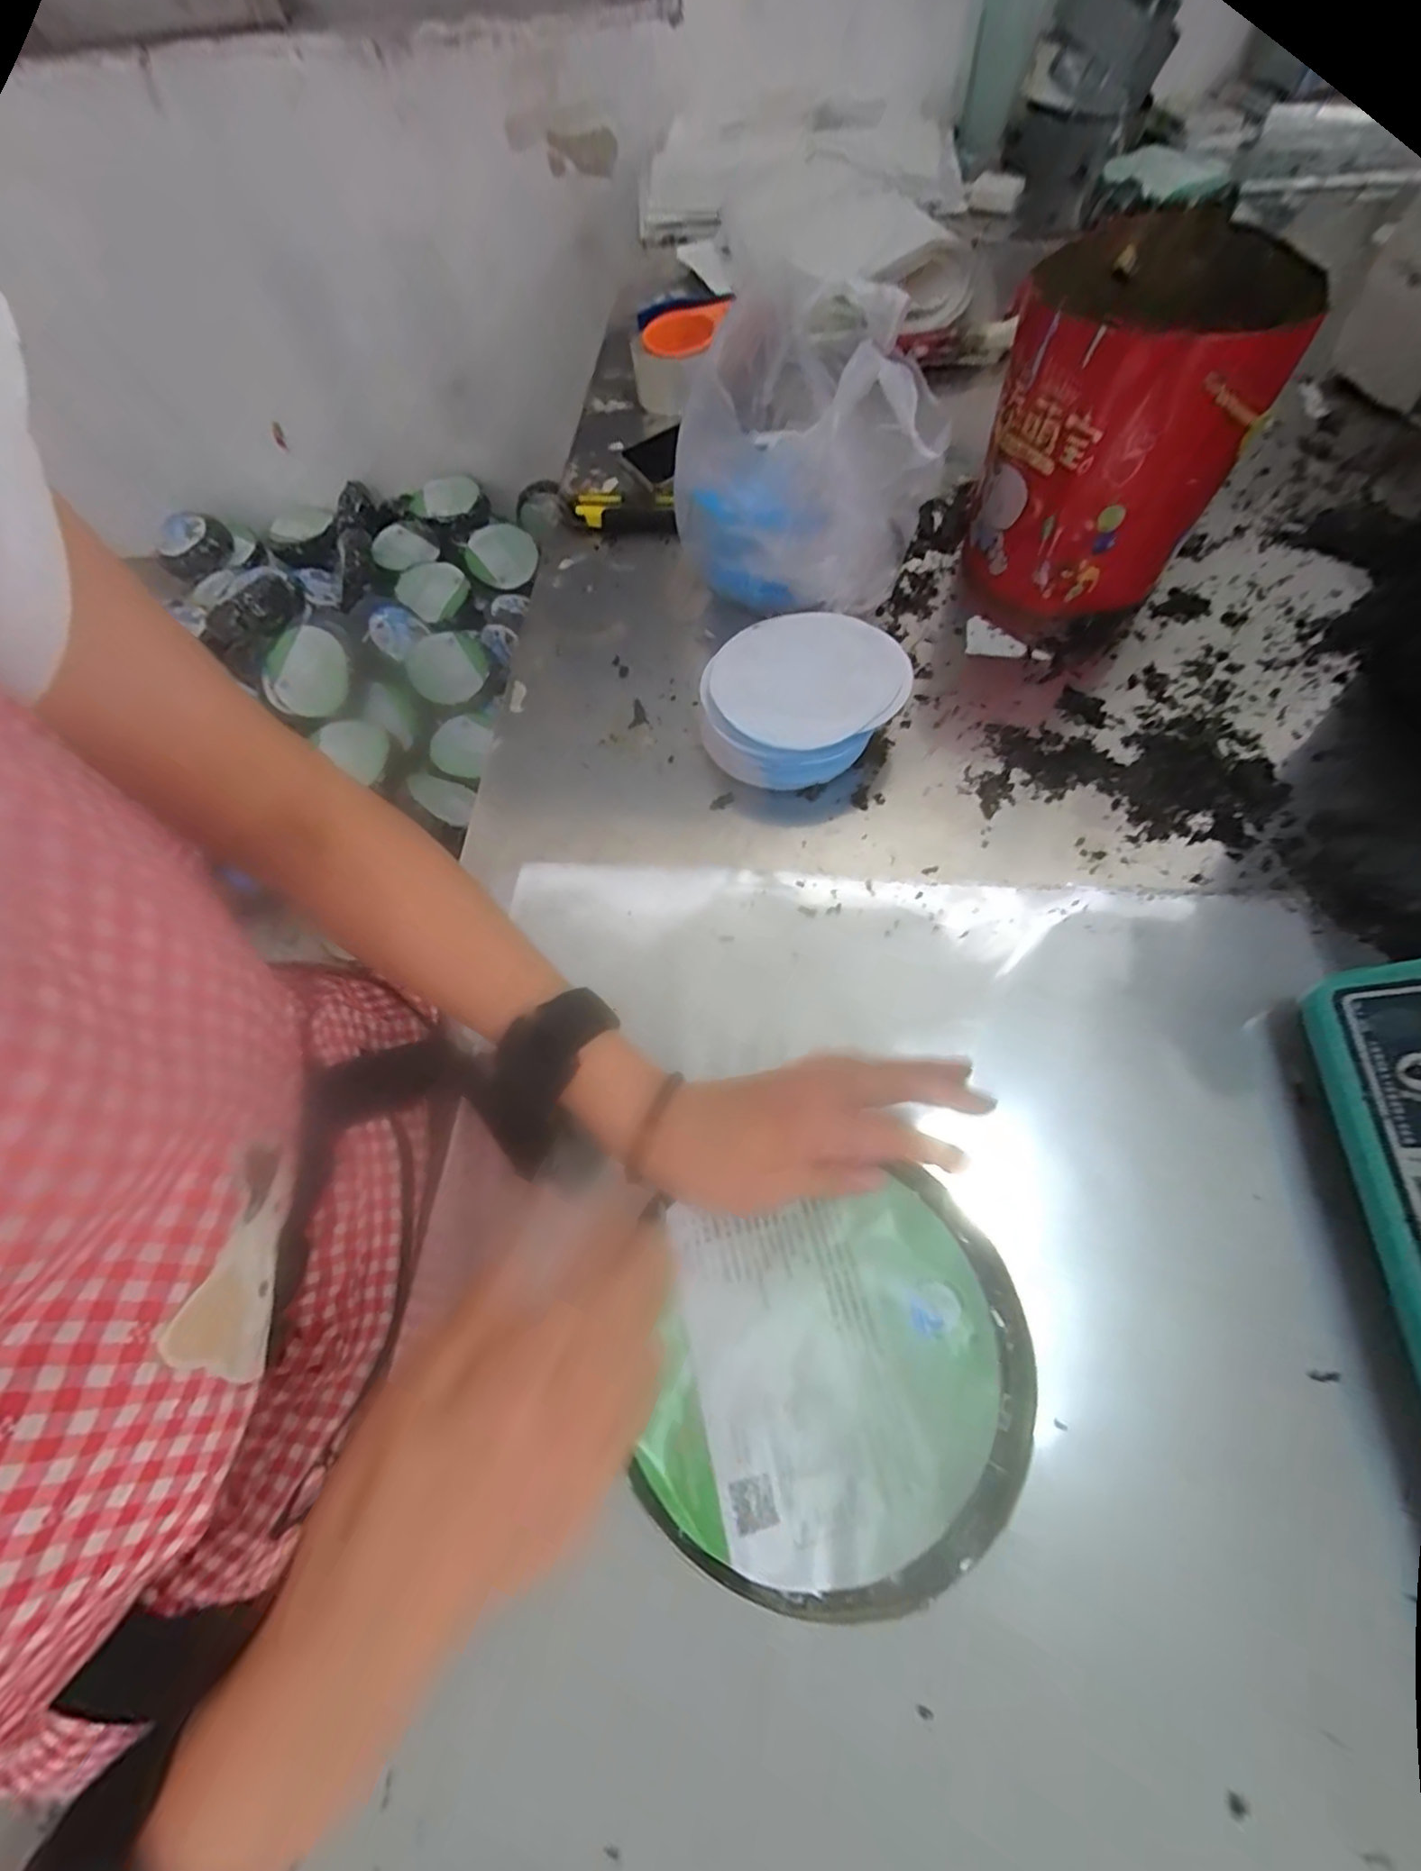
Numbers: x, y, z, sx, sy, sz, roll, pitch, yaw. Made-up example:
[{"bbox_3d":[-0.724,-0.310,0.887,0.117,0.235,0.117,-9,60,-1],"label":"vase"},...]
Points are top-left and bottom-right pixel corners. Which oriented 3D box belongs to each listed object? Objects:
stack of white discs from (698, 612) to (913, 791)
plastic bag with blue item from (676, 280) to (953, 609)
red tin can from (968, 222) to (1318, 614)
[{"bbox_3d":[0.066,-0.174,0.488,0.133,0.055,0.142,36,70,20],"label":"stack of white discs"},{"bbox_3d":[0.066,-0.360,0.511,0.176,0.183,0.185,-1,62,3],"label":"plastic bag with blue item"},{"bbox_3d":[0.288,-0.357,0.488,0.157,0.193,0.177,22,65,14],"label":"red tin can"}]

